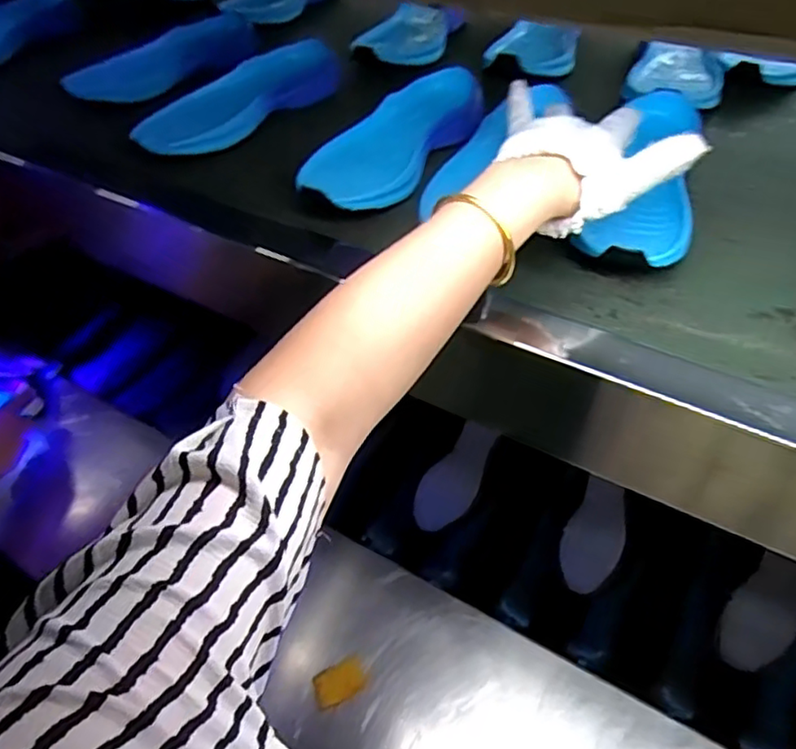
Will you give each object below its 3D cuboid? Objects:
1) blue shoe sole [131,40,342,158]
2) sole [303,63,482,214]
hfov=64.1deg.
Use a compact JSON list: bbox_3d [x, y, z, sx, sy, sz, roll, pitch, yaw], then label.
[{"bbox_3d":[-0.163,-0.287,0.659,0.077,0.038,0.256,28,53,20],"label":"blue shoe sole"},{"bbox_3d":[0.002,-0.212,0.580,0.088,0.040,0.245,27,53,19],"label":"sole"}]

